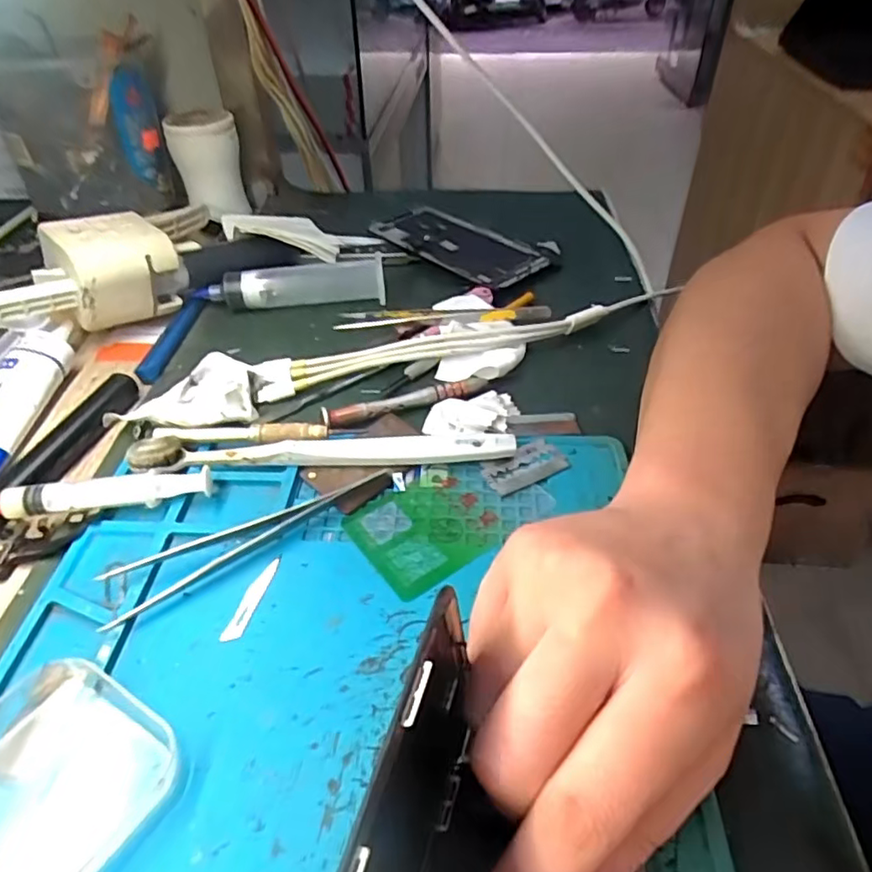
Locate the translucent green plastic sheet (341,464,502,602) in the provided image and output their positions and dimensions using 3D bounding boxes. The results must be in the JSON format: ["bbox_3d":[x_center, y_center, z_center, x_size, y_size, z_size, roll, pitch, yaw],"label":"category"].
[{"bbox_3d":[-0.005,0.039,0.273,0.057,0.004,0.053,-26,48,-26],"label":"translucent green plastic sheet"}]

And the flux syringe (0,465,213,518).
[{"bbox_3d":[-0.158,0.027,0.277,0.108,0.014,0.013,-7,42,-7],"label":"flux syringe"}]

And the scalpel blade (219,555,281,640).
[{"bbox_3d":[-0.074,0.065,0.249,0.008,0.004,0.040,15,44,7],"label":"scalpel blade"}]

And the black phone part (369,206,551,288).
[{"bbox_3d":[0.014,-0.150,0.471,0.066,0.016,0.143,-33,51,-31],"label":"black phone part"}]

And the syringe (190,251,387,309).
[{"bbox_3d":[-0.097,-0.108,0.422,0.123,0.025,0.034,-2,42,-2],"label":"syringe"}]

